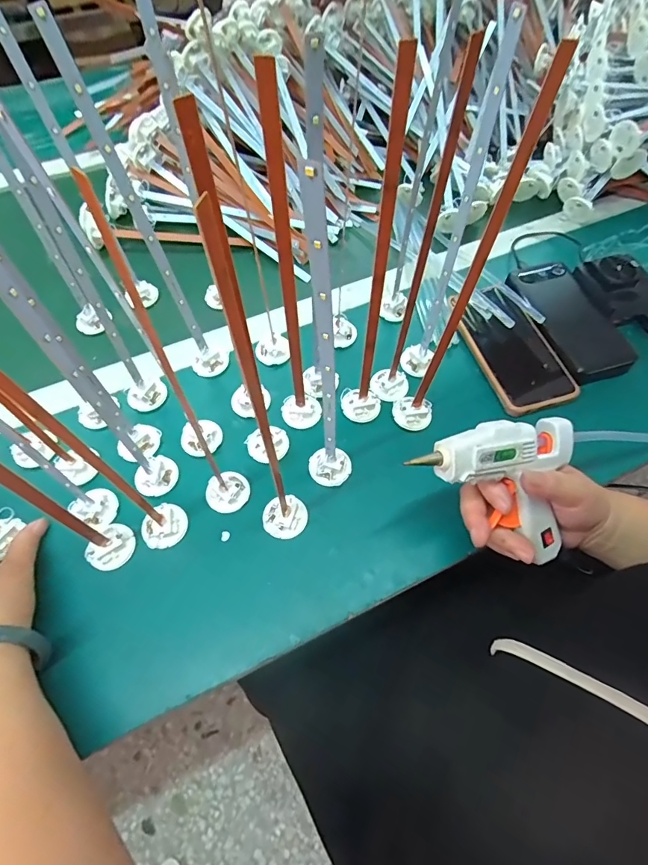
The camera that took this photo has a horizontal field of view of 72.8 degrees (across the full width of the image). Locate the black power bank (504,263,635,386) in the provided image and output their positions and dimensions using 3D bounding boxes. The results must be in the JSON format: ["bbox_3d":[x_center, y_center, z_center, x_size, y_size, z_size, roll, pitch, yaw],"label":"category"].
[{"bbox_3d":[0.272,-0.131,0.490,0.078,0.020,0.167,-19,67,-12],"label":"black power bank"}]

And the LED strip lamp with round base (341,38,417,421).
[{"bbox_3d":[0.042,-0.093,0.316,0.037,0.281,0.037,12,61,7],"label":"LED strip lamp with round base"}]

